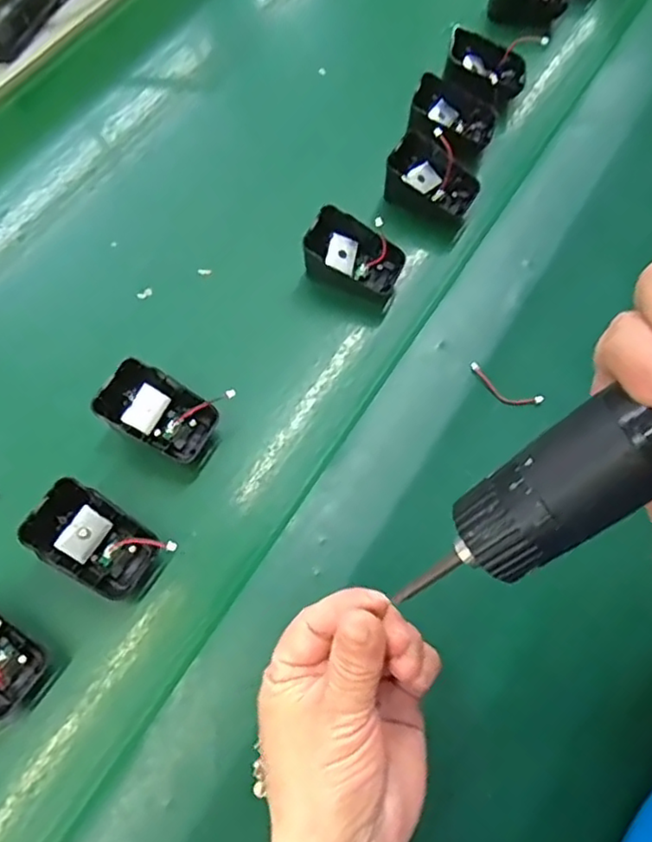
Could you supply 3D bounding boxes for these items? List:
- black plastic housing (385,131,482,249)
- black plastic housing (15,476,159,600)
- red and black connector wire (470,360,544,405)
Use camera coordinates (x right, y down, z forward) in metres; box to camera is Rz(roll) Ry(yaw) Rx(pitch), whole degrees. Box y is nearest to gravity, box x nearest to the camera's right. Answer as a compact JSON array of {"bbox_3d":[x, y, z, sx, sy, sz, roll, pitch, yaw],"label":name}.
[{"bbox_3d":[0.078,-0.177,0.467,0.067,0.039,0.051,33,70,17],"label":"black plastic housing"},{"bbox_3d":[-0.132,0.069,0.355,0.063,0.041,0.047,28,69,15],"label":"black plastic housing"},{"bbox_3d":[0.120,-0.021,0.419,0.052,0.006,0.015,28,70,9],"label":"red and black connector wire"}]

